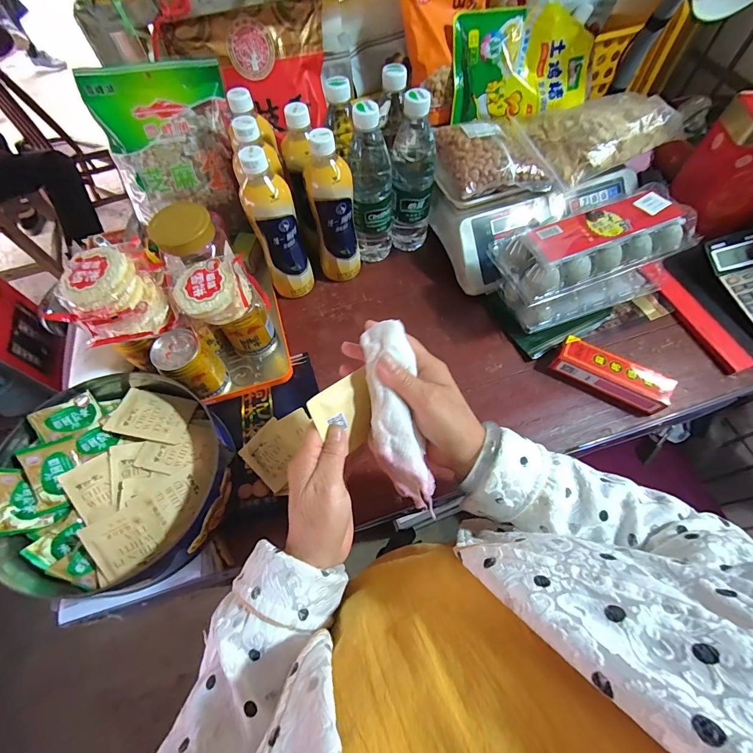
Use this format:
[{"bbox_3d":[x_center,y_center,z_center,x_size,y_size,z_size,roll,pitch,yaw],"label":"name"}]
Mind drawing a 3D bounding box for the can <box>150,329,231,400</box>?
[{"bbox_3d":[-0.230,-0.011,0.461,0.057,0.085,0.058,0,62,0],"label":"can"}]

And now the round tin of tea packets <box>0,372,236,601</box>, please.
[{"bbox_3d":[-0.286,0.105,0.400,0.218,0.074,0.225,0,62,0],"label":"round tin of tea packets"}]

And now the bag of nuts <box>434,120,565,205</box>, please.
[{"bbox_3d":[0.163,-0.301,0.509,0.148,0.053,0.133,-11,62,-5],"label":"bag of nuts"}]

